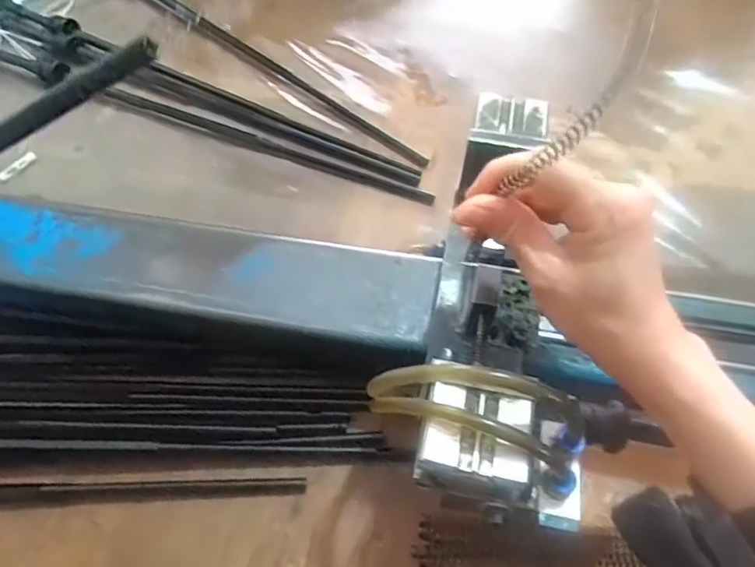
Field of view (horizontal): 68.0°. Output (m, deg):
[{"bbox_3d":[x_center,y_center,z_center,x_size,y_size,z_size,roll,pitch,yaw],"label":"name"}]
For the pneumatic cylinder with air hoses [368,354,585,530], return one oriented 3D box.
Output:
[{"bbox_3d":[0.051,0.079,0.283,0.109,0.048,0.055,11,60,7],"label":"pneumatic cylinder with air hoses"}]

